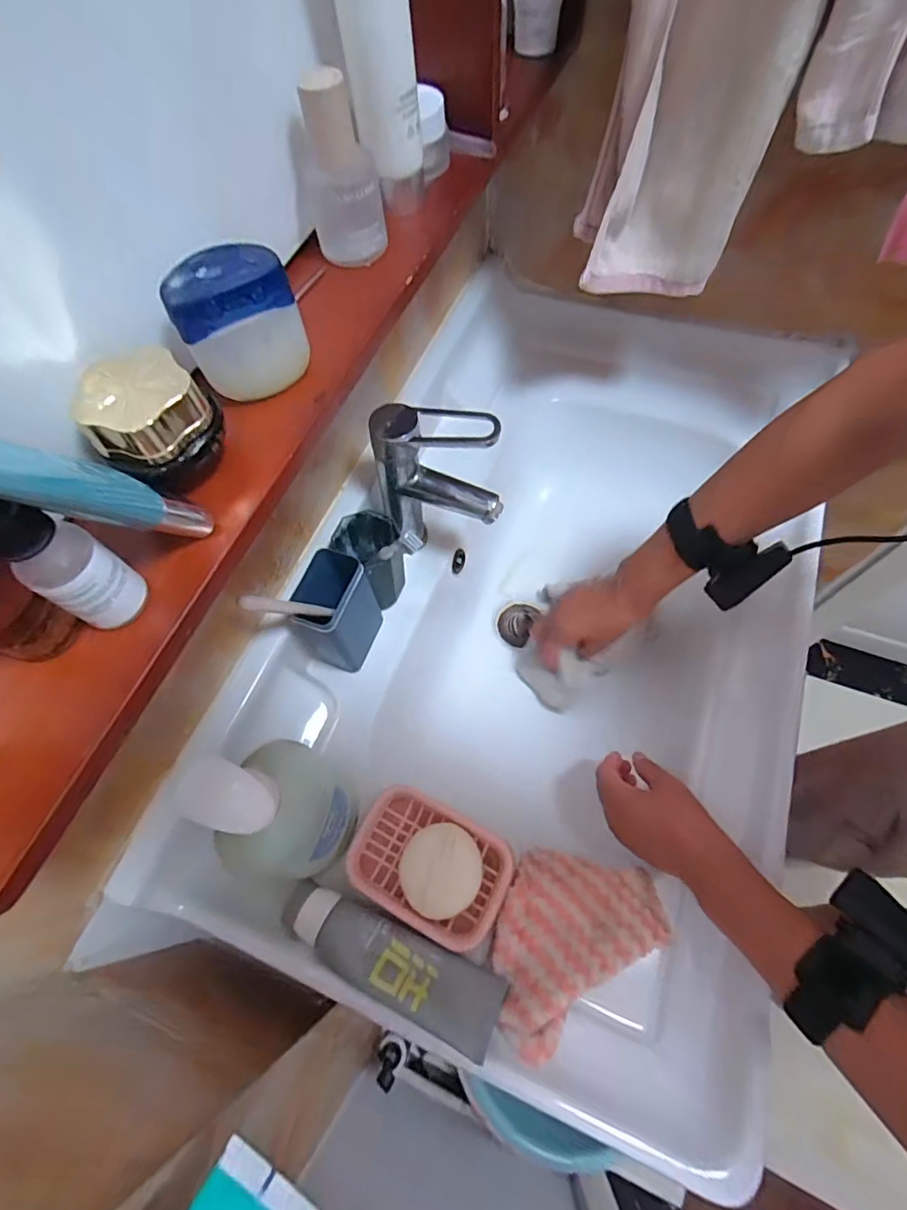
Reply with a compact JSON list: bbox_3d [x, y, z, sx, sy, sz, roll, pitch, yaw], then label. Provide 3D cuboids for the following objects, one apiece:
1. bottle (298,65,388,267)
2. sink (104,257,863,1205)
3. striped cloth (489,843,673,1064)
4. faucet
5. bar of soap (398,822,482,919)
[{"bbox_3d":[-0.067,-0.256,0.306,0.041,0.079,0.048,-13,63,-3],"label":"bottle"},{"bbox_3d":[0.111,-0.004,0.590,0.458,0.220,0.792,18,66,12],"label":"sink"},{"bbox_3d":[0.087,0.250,0.411,0.150,0.021,0.104,-24,52,-26],"label":"striped cloth"},{"bbox_3d":[-0.012,-0.108,0.502,0.118,0.167,0.055,8,64,7],"label":"faucet"},{"bbox_3d":[-0.010,0.202,0.400,0.060,0.014,0.062,9,64,8],"label":"bar of soap"}]

